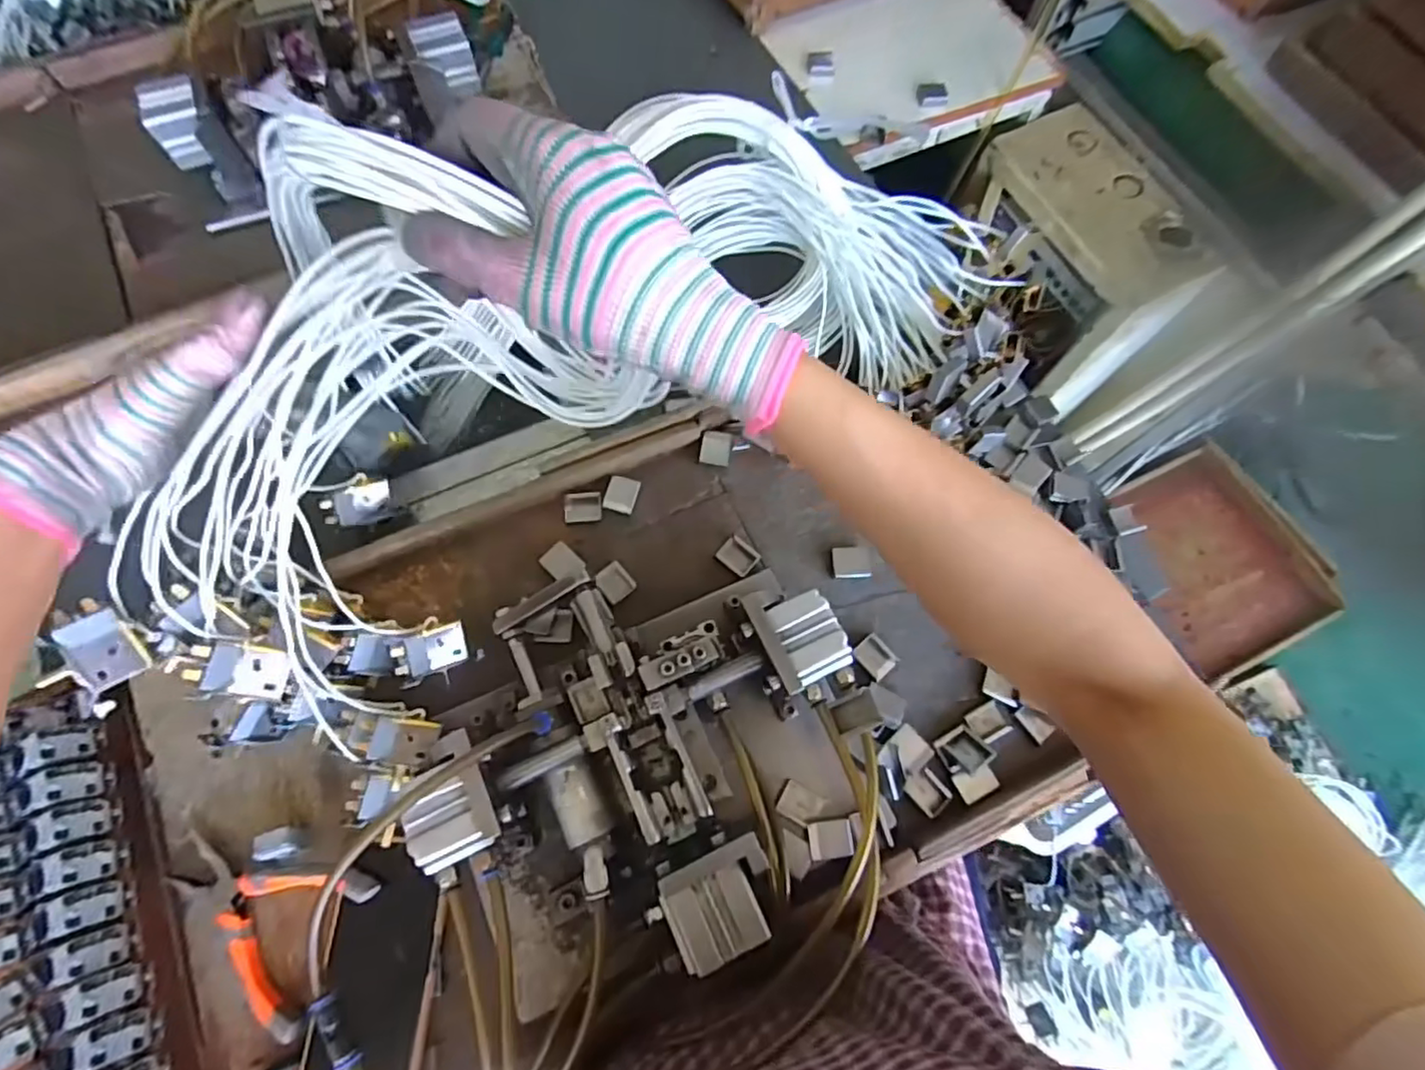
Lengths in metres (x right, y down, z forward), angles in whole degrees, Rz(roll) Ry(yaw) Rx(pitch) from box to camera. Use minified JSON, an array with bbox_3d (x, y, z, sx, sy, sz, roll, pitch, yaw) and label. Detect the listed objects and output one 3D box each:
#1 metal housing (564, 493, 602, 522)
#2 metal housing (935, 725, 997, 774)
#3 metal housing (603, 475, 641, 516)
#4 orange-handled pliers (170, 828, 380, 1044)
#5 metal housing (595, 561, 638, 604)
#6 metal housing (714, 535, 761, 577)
[{"bbox_3d":[-0.113,-0.024,0.562,0.033,0.008,0.026,0,71,-3],"label":"metal housing"},{"bbox_3d":[0.197,0.170,0.506,0.031,0.021,0.030,-34,75,-13],"label":"metal housing"},{"bbox_3d":[-0.079,-0.034,0.566,0.026,0.012,0.030,16,71,3],"label":"metal housing"},{"bbox_3d":[-0.319,0.261,0.455,0.139,0.028,0.101,27,72,7],"label":"orange-handled pliers"},{"bbox_3d":[-0.081,0.039,0.542,0.027,0.007,0.030,-39,77,-14],"label":"metal housing"},{"bbox_3d":[0.022,0.018,0.554,0.032,0.006,0.028,40,74,11],"label":"metal housing"}]

